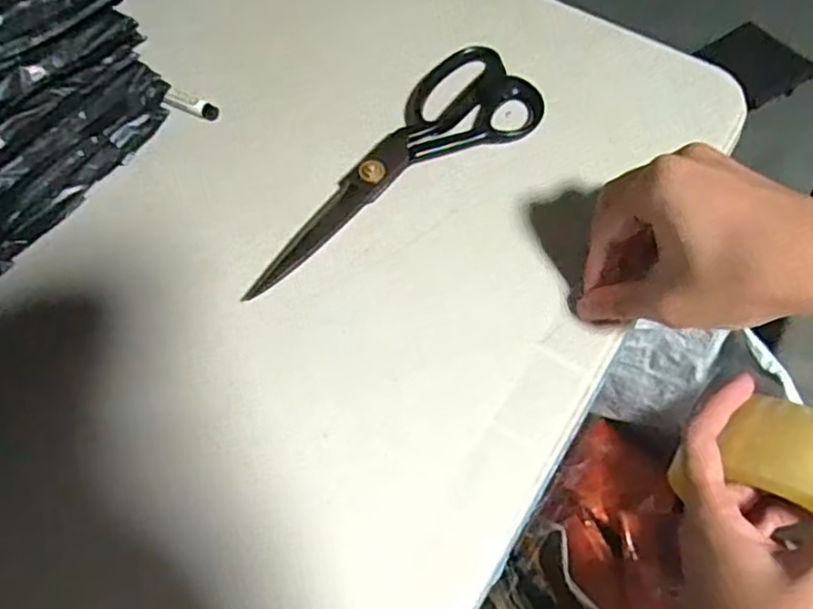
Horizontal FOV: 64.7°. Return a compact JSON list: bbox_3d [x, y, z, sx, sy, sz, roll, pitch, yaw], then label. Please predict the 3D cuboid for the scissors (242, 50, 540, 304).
[{"bbox_3d":[-0.016,-0.096,0.412,0.227,0.020,0.076,-32,66,-15],"label":"scissors"}]

